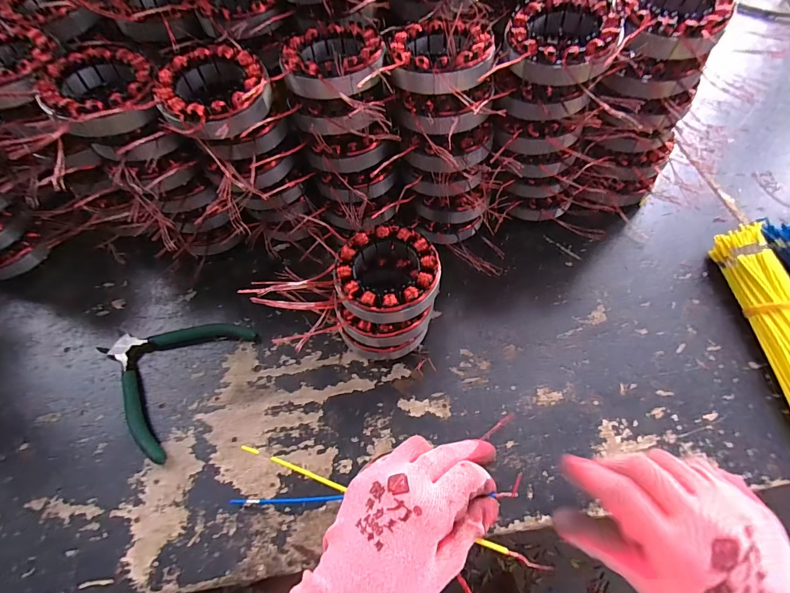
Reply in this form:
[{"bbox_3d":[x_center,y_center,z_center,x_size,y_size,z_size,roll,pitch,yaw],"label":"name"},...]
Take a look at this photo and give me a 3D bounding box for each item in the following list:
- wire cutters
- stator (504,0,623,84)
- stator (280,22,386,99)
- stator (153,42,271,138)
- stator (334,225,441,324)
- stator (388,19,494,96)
[{"bbox_3d":[-0.223,0.064,0.366,0.123,0.016,0.134,25,66,15],"label":"wire cutters"},{"bbox_3d":[0.136,-0.211,0.311,0.084,0.030,0.088,19,63,14],"label":"stator"},{"bbox_3d":[-0.050,-0.196,0.320,0.083,0.033,0.098,1,60,4],"label":"stator"},{"bbox_3d":[-0.145,-0.162,0.308,0.085,0.030,0.085,-1,60,3],"label":"stator"},{"bbox_3d":[-0.006,-0.021,0.322,0.085,0.029,0.083,-9,60,-2],"label":"stator"},{"bbox_3d":[0.039,-0.202,0.315,0.081,0.029,0.089,3,61,5],"label":"stator"}]

